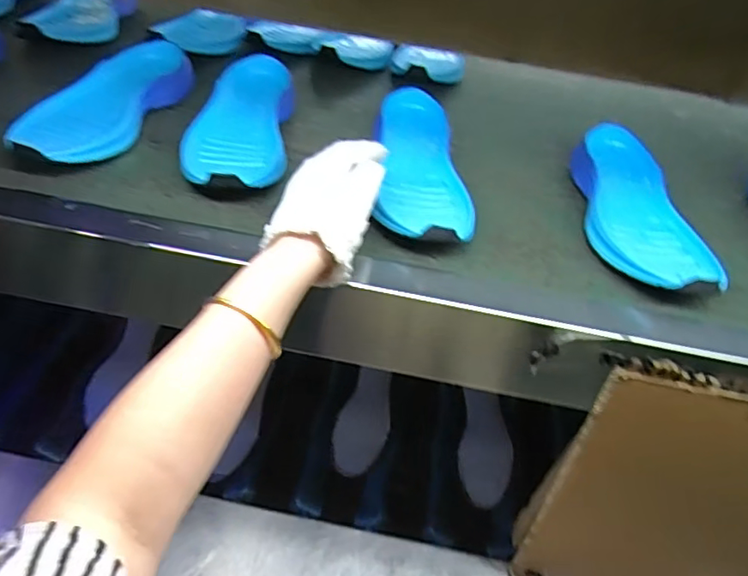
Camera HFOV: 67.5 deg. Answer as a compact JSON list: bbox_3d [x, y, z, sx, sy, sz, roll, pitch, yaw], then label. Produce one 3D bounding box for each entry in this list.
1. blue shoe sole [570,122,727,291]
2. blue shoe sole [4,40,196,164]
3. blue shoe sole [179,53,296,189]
[{"bbox_3d":[0.263,-0.080,0.555,0.103,0.048,0.262,8,40,3],"label":"blue shoe sole"},{"bbox_3d":[-0.283,-0.197,0.604,0.092,0.048,0.263,9,40,5],"label":"blue shoe sole"},{"bbox_3d":[-0.139,-0.176,0.596,0.104,0.050,0.260,1,40,-5],"label":"blue shoe sole"}]

